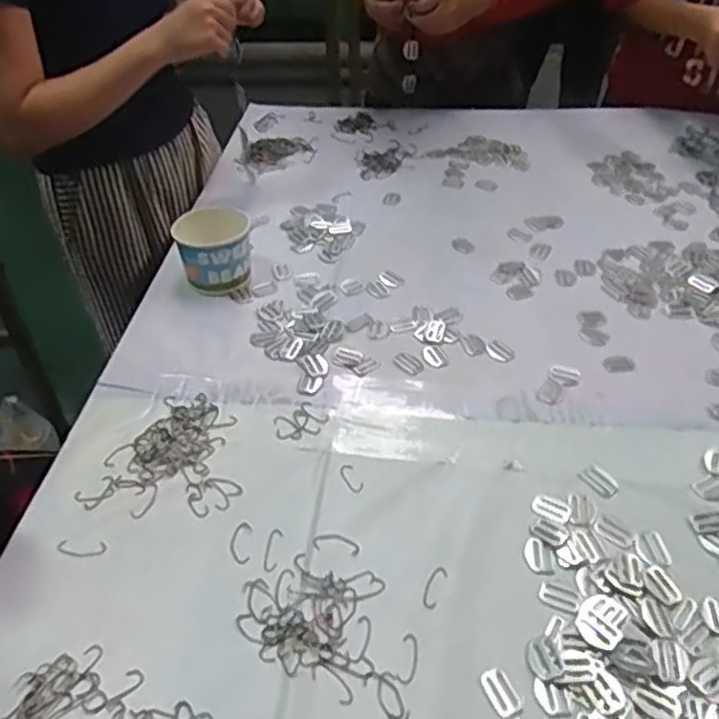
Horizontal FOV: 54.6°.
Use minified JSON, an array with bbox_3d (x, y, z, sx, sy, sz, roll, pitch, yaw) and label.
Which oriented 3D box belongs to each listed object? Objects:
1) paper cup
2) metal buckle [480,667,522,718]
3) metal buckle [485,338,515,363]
[{"bbox_3d":[-0.175,-0.130,0.853,0.086,0.081,0.081,-1,41,1],"label":"paper cup"},{"bbox_3d":[0.101,0.237,0.498,0.021,0.004,0.034,-18,44,-19],"label":"metal buckle"},{"bbox_3d":[0.154,-0.009,0.768,0.027,0.004,0.035,-28,48,-28],"label":"metal buckle"}]

